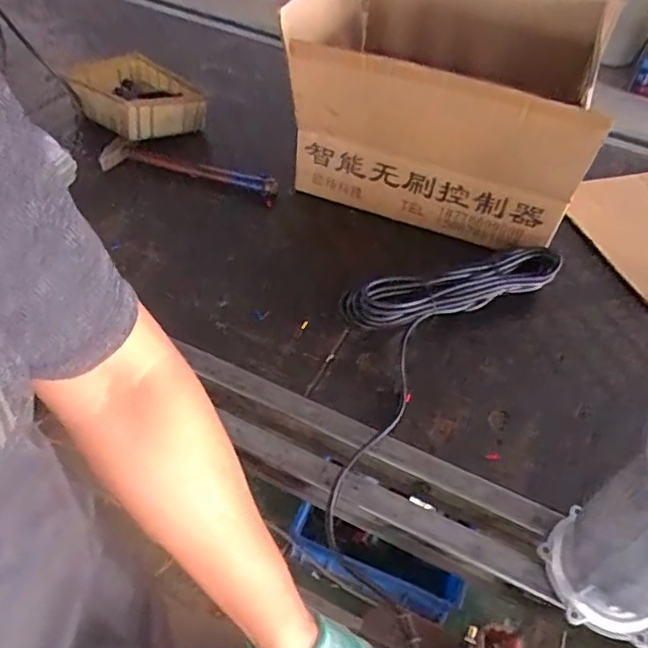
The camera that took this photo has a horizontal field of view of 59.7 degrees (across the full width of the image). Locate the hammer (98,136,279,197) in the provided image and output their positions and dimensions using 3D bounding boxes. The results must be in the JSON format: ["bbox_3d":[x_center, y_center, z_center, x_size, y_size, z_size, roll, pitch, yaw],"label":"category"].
[{"bbox_3d":[-0.248,-0.281,1.035,0.344,0.044,0.076,11,49,4],"label":"hammer"}]

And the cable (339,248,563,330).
[{"bbox_3d":[0.193,-0.054,0.824,0.335,0.060,0.069,-14,52,-18],"label":"cable"}]

